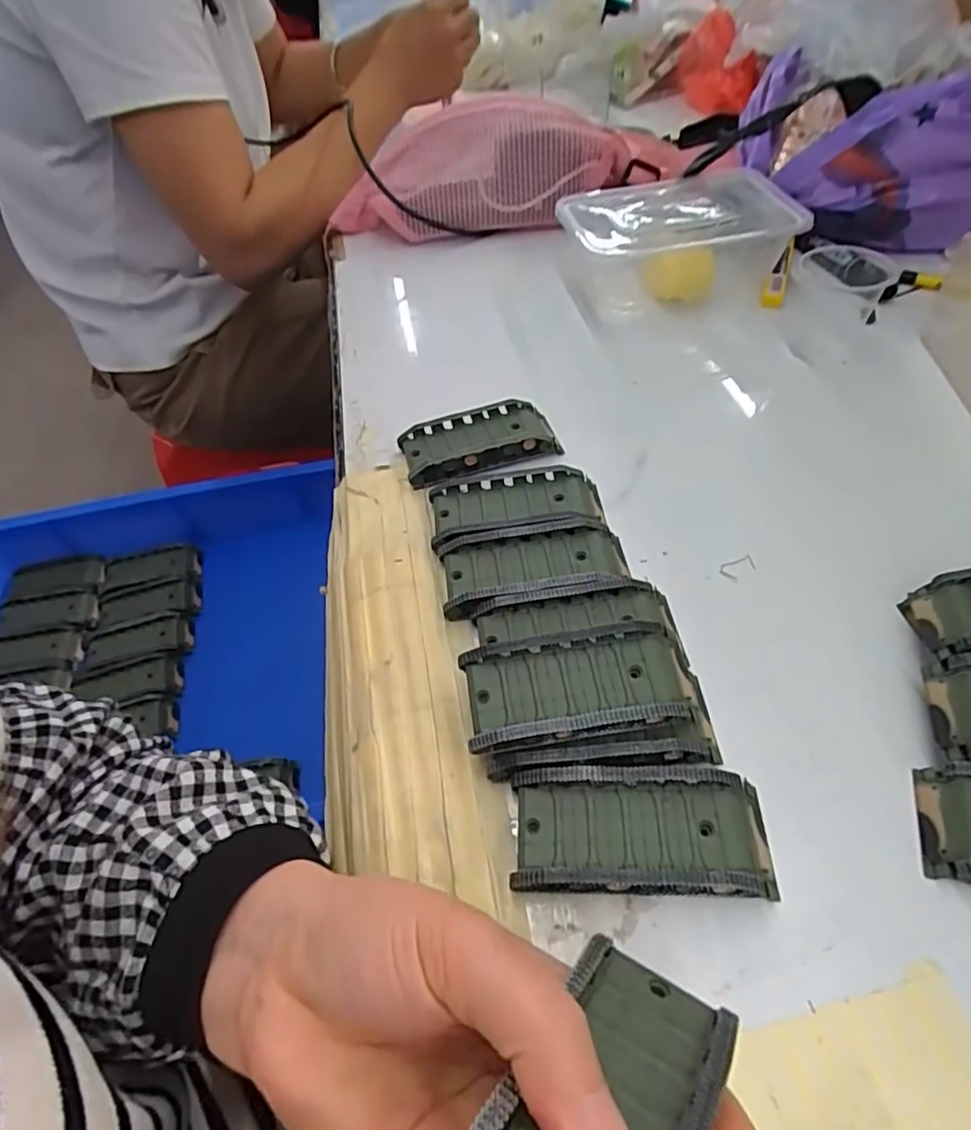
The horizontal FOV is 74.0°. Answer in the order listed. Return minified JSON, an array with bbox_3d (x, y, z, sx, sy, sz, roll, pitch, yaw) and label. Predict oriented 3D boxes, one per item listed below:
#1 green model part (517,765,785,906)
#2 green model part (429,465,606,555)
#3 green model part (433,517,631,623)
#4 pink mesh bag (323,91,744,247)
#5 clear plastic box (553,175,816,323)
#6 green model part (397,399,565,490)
[{"bbox_3d":[0.061,0.104,0.250,0.096,0.020,0.045,-1,50,4],"label":"green model part"},{"bbox_3d":[0.018,-0.033,0.368,0.096,0.015,0.048,-7,50,-1],"label":"green model part"},{"bbox_3d":[0.026,-0.002,0.339,0.097,0.017,0.043,-8,50,-2],"label":"green model part"},{"bbox_3d":[0.037,-0.377,0.601,0.347,0.092,0.089,-6,50,0],"label":"pink mesh bag"},{"bbox_3d":[0.149,-0.256,0.513,0.175,0.065,0.105,-4,50,1],"label":"clear plastic box"},{"bbox_3d":[-0.004,-0.078,0.407,0.095,0.016,0.046,-15,51,-7],"label":"green model part"}]

